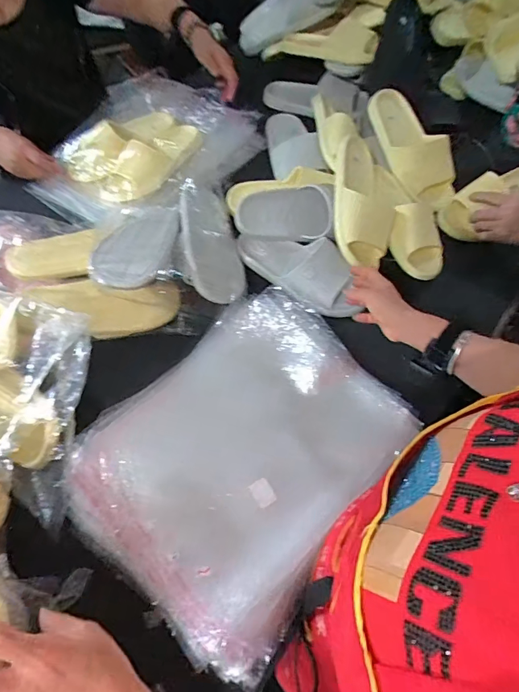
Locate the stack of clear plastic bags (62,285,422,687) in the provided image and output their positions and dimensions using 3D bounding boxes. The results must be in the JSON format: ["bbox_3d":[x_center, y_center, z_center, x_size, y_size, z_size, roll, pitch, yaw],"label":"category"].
[{"bbox_3d":[-0.018,0.137,0.572,0.329,0.052,0.417,34,68,18],"label":"stack of clear plastic bags"}]

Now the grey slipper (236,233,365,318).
[{"bbox_3d":[0.072,-0.139,0.749,0.247,0.075,0.098,34,68,24],"label":"grey slipper"}]

